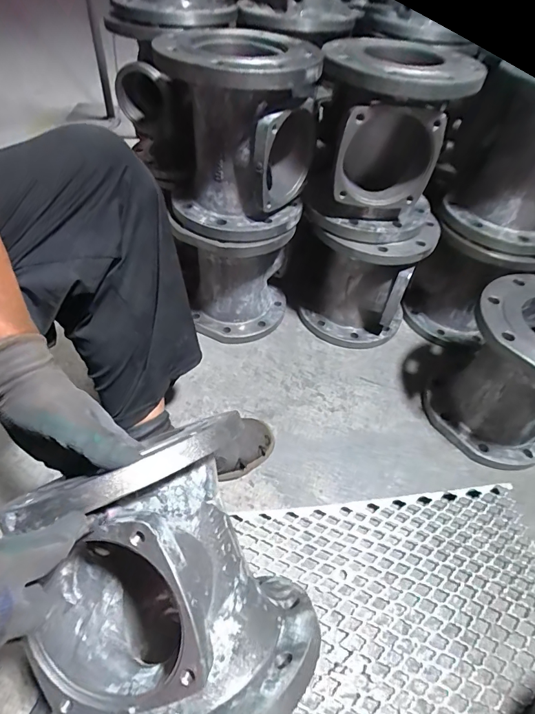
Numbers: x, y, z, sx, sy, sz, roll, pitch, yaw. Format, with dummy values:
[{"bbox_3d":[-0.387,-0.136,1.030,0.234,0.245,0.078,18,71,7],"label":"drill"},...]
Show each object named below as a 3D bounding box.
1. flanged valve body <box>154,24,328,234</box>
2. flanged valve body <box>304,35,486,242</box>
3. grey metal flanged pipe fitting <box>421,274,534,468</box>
[{"bbox_3d":[-0.037,-0.359,0.639,0.222,0.244,0.231,4,49,-1],"label":"flanged valve body"},{"bbox_3d":[0.190,-0.343,0.655,0.239,0.239,0.265,11,49,6],"label":"flanged valve body"},{"bbox_3d":[0.443,0.031,0.680,0.233,0.252,0.233,-34,59,-28],"label":"grey metal flanged pipe fitting"}]

